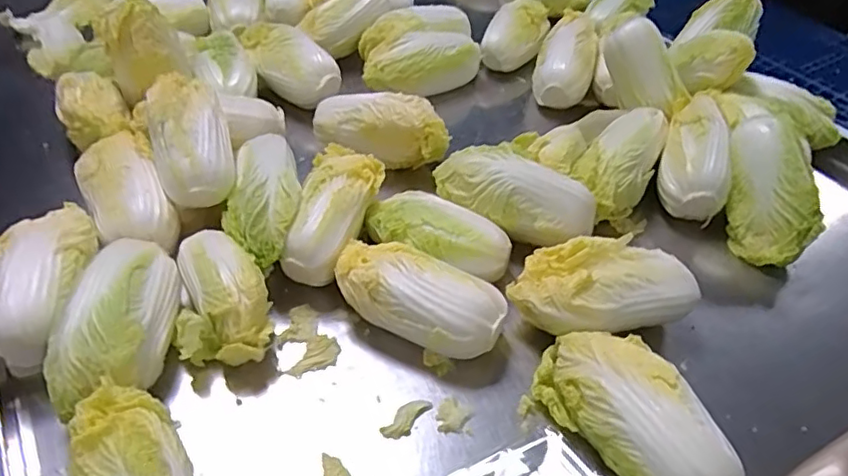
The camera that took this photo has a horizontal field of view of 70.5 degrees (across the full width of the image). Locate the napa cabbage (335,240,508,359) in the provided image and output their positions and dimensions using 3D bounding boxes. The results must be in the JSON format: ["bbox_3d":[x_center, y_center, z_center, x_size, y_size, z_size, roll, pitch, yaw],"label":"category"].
[{"bbox_3d":[-0.005,0.063,0.624,0.176,0.065,0.092,19,46,14],"label":"napa cabbage"}]

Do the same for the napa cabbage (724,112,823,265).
[{"bbox_3d":[0.443,-0.060,0.761,0.078,0.096,0.183,5,77,-43],"label":"napa cabbage"}]

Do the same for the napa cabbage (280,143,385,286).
[{"bbox_3d":[-0.102,-0.036,0.696,0.083,0.064,0.183,9,45,5],"label":"napa cabbage"}]

